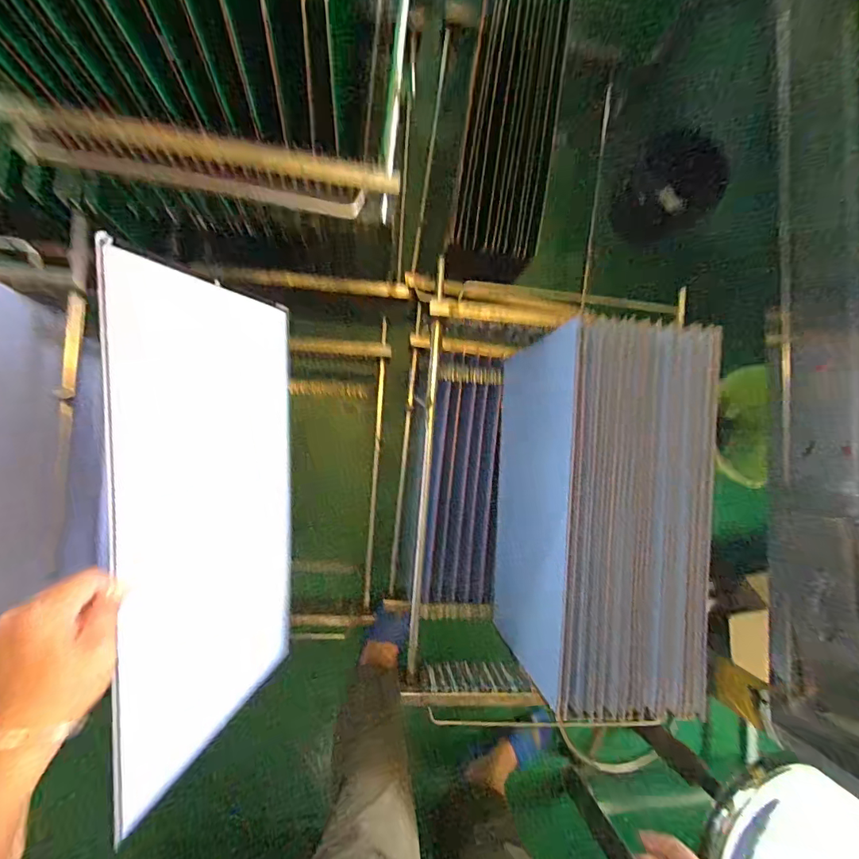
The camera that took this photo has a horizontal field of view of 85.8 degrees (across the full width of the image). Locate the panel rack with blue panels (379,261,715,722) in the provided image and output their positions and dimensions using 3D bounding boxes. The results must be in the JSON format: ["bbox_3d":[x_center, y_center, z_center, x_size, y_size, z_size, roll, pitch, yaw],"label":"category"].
[{"bbox_3d":[0.158,0.111,0.781,0.371,0.424,0.550,6,86,-8],"label":"panel rack with blue panels"}]

